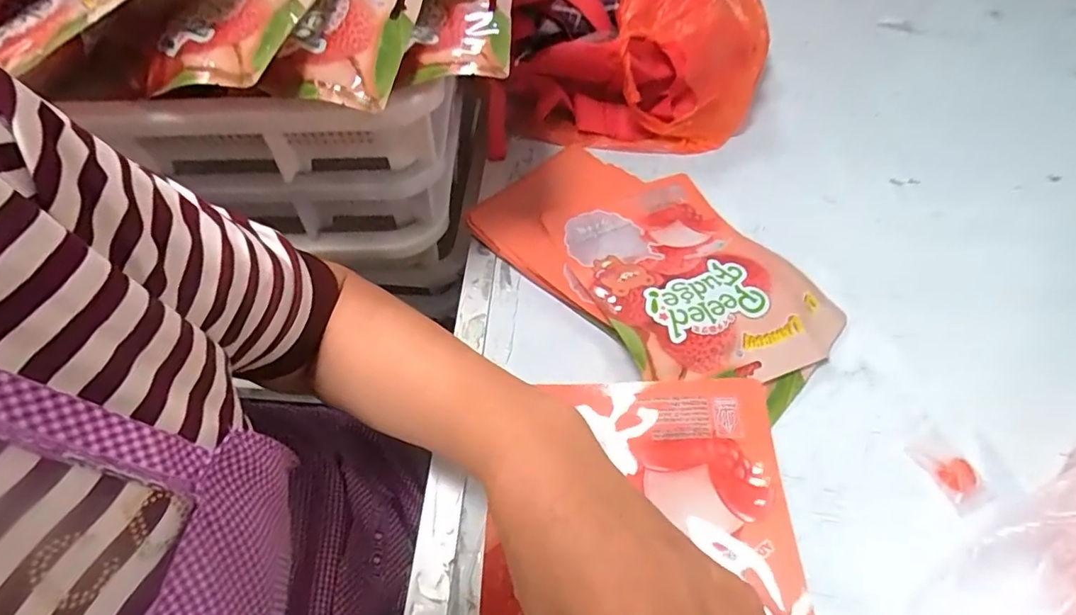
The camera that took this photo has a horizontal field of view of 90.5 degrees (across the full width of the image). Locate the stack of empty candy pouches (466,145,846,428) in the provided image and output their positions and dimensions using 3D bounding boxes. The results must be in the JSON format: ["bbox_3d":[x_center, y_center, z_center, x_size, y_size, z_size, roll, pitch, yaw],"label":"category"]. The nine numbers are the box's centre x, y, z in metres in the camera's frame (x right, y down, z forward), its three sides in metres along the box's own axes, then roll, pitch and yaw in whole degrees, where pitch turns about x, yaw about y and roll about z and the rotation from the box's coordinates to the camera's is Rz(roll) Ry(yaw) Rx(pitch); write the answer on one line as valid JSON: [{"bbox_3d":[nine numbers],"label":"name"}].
[{"bbox_3d":[0.092,-0.037,0.447,0.169,0.029,0.295,-34,61,-24],"label":"stack of empty candy pouches"}]

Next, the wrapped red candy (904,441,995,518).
[{"bbox_3d":[0.278,0.110,0.359,0.026,0.014,0.049,-18,56,-15],"label":"wrapped red candy"}]

